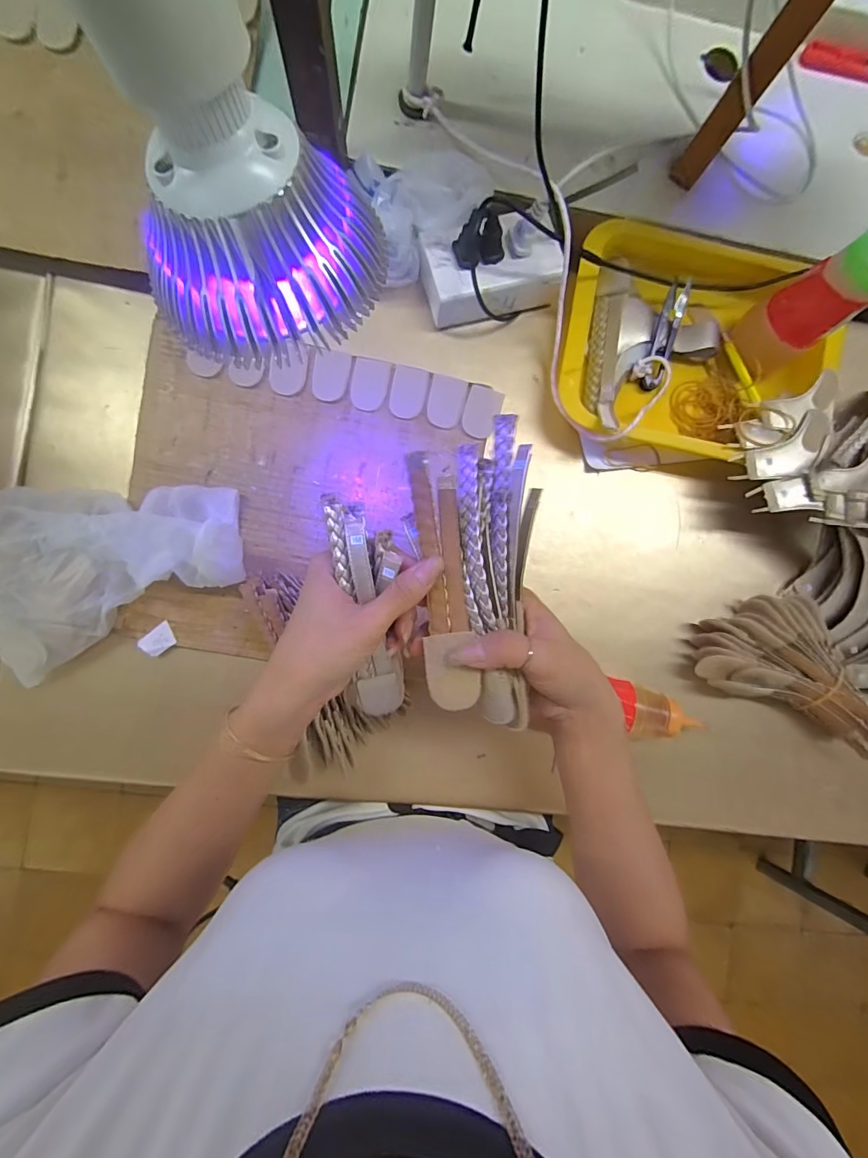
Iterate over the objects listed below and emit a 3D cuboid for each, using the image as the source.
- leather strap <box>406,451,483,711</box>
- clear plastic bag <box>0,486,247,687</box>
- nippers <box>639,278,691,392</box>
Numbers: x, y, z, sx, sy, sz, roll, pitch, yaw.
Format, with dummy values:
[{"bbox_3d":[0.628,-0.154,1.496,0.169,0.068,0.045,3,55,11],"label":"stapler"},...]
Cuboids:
[{"bbox_3d":[0.006,0.004,0.268,0.029,0.018,0.152,-7,98,-3],"label":"leather strap"},{"bbox_3d":[-0.277,-0.024,0.364,0.227,0.067,0.150,-23,92,-4],"label":"clear plastic bag"},{"bbox_3d":[0.222,-0.231,0.423,0.022,0.018,0.096,12,91,-3],"label":"nippers"}]

